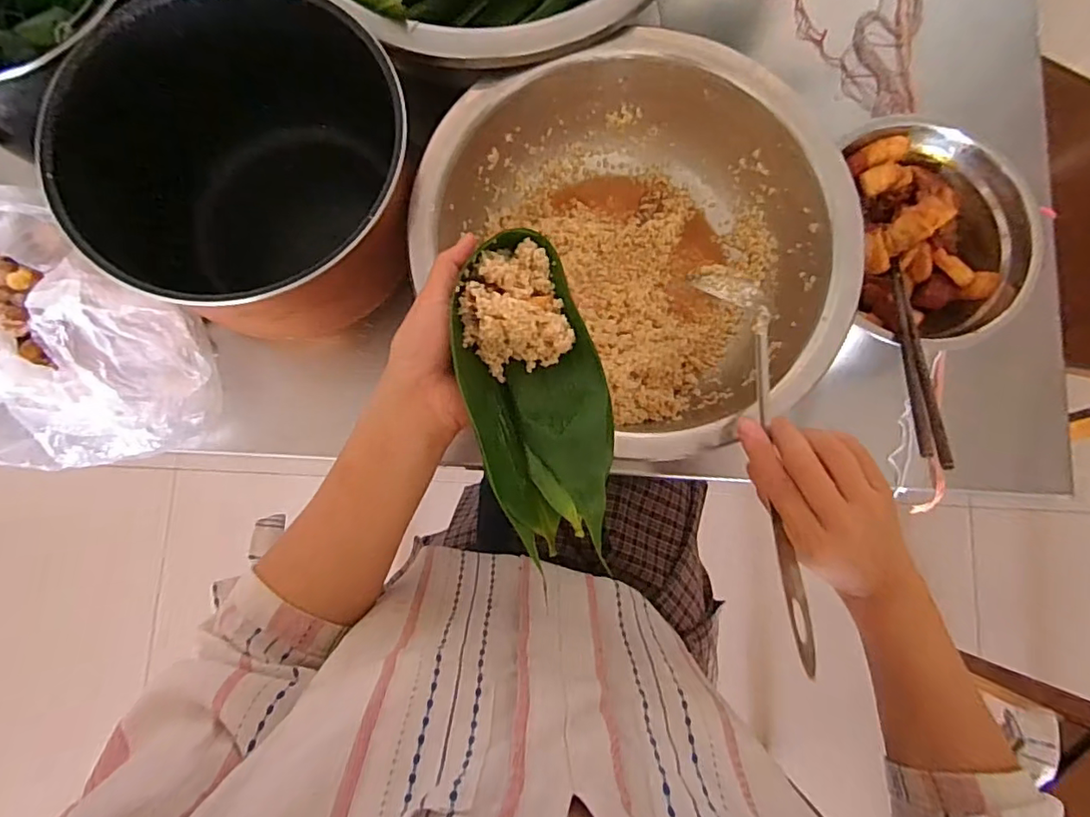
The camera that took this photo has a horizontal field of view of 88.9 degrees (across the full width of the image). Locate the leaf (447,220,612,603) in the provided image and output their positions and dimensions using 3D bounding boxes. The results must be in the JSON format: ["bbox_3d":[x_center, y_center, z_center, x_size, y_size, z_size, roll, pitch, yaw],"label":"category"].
[{"bbox_3d":[-0.006,-0.013,0.310,0.075,0.039,0.187,-10,69,-3],"label":"leaf"}]

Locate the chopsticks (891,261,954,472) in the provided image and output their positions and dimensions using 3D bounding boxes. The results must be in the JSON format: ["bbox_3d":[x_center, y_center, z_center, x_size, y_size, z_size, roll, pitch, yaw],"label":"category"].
[{"bbox_3d":[0.279,-0.044,0.422,0.019,0.009,0.195,12,58,1],"label":"chopsticks"}]

